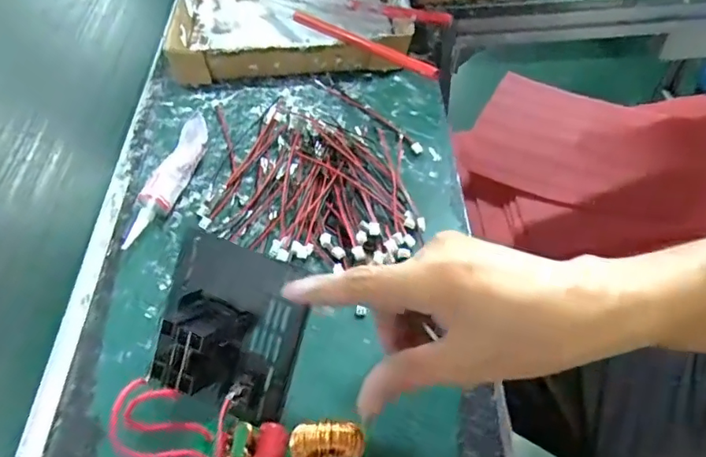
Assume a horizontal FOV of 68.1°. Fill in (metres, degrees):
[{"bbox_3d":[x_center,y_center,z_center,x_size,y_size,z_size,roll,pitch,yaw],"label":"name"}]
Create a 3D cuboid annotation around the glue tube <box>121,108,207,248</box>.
[{"bbox_3d":[-0.144,-0.037,0.413,0.024,0.029,0.123,7,53,9],"label":"glue tube"}]

